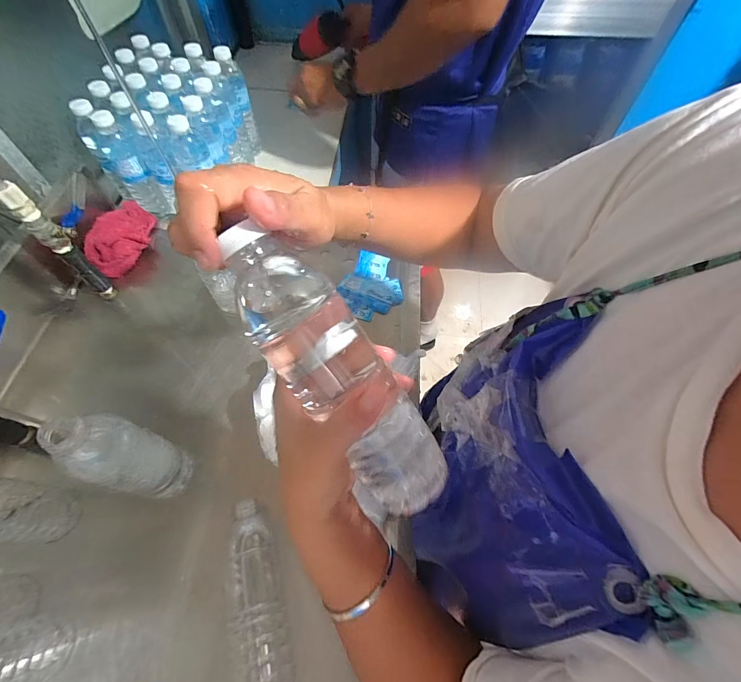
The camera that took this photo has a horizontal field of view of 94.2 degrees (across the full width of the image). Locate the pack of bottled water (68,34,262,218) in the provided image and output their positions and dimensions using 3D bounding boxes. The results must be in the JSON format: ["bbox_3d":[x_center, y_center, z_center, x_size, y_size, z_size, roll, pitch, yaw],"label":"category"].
[{"bbox_3d":[-0.385,-0.422,0.685,0.220,0.176,0.283,5,60,2],"label":"pack of bottled water"}]

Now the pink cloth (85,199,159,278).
[{"bbox_3d":[-0.439,-0.198,0.615,0.069,0.057,0.173,0,60,-1],"label":"pink cloth"}]

